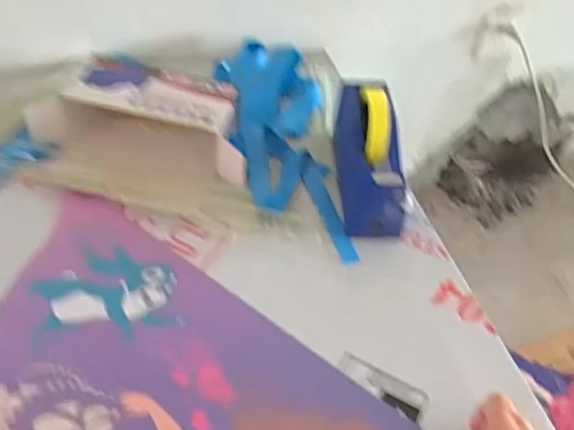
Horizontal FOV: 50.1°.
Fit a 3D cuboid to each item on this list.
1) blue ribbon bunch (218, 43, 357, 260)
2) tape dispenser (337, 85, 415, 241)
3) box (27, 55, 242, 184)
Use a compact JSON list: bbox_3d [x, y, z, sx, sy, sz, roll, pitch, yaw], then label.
[{"bbox_3d":[-0.007,-0.119,0.859,0.152,0.040,0.438,-5,50,-12],"label":"blue ribbon bunch"},{"bbox_3d":[0.104,-0.079,0.782,0.066,0.121,0.196,-1,49,-8],"label":"tape dispenser"},{"bbox_3d":[-0.186,-0.128,0.815,0.280,0.078,0.141,12,48,3],"label":"box"}]

